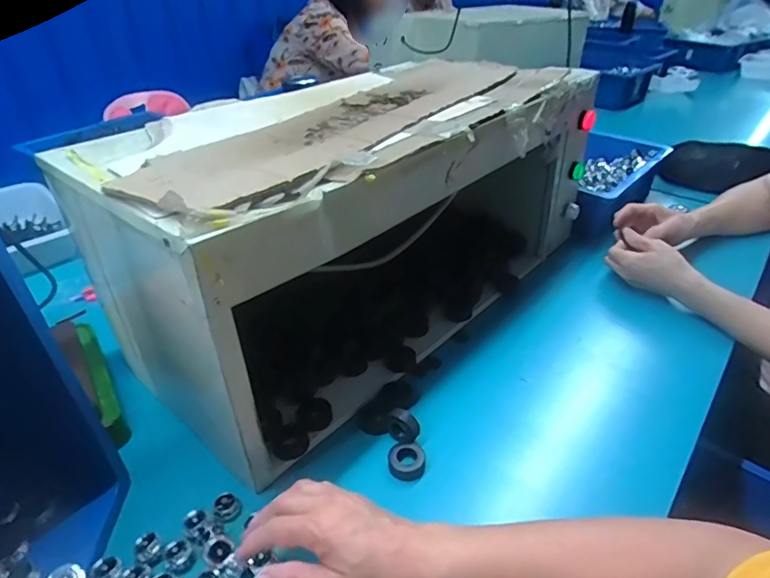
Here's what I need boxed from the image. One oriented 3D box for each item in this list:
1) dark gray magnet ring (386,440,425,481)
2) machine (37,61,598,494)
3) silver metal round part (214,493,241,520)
[{"bbox_3d":[0.021,0.170,0.501,0.036,0.020,0.033,1,34,0],"label":"dark gray magnet ring"},{"bbox_3d":[-0.011,-0.117,0.694,0.303,0.266,0.661,26,42,33],"label":"machine"},{"bbox_3d":[-0.143,0.198,0.463,0.022,0.012,0.020,-15,37,-22],"label":"silver metal round part"}]

